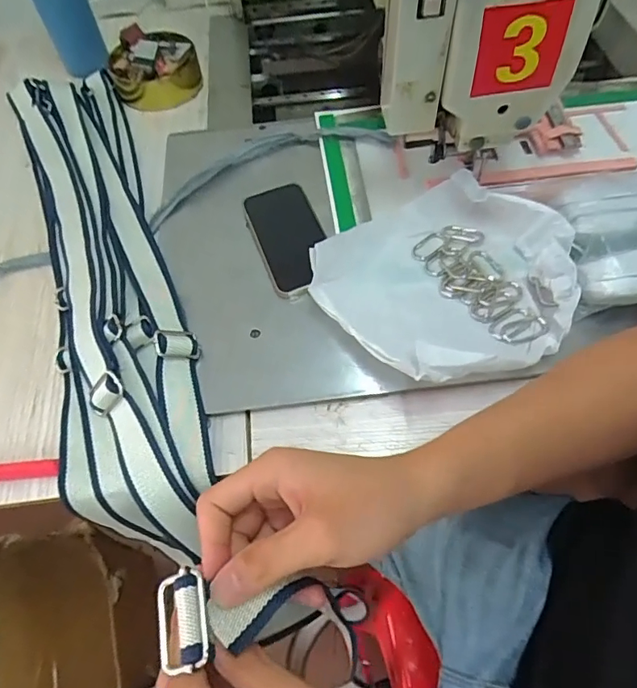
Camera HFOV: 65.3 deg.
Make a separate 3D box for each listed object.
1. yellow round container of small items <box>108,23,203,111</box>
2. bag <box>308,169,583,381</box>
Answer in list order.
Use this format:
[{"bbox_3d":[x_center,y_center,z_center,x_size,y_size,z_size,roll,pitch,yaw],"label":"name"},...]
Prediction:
[{"bbox_3d":[-0.237,-0.396,0.709,0.117,0.065,0.121,-2,59,3],"label":"yellow round container of small items"},{"bbox_3d":[0.130,-0.061,0.482,0.227,0.053,0.211,-37,63,-17],"label":"bag"}]

